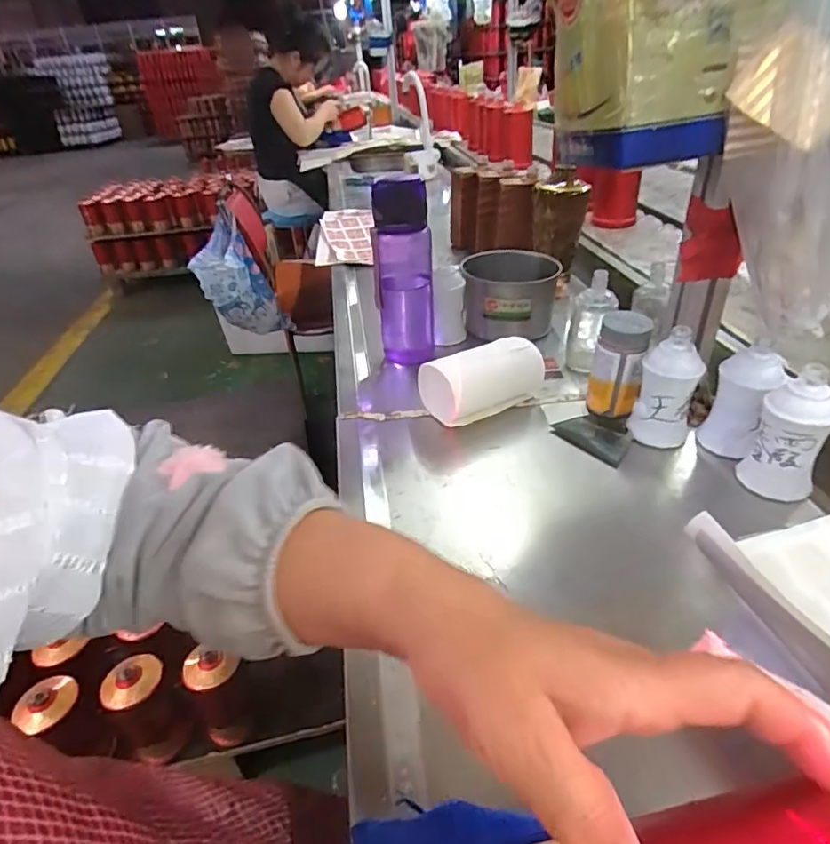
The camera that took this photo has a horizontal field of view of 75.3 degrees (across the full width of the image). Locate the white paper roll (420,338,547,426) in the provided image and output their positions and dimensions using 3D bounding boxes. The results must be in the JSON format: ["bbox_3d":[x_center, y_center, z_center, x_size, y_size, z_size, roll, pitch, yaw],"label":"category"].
[{"bbox_3d":[0.080,-0.051,0.621,0.136,0.056,0.064,-22,38,-22],"label":"white paper roll"}]

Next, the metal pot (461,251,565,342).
[{"bbox_3d":[0.138,-0.185,0.785,0.126,0.089,0.118,-3,35,2],"label":"metal pot"}]

